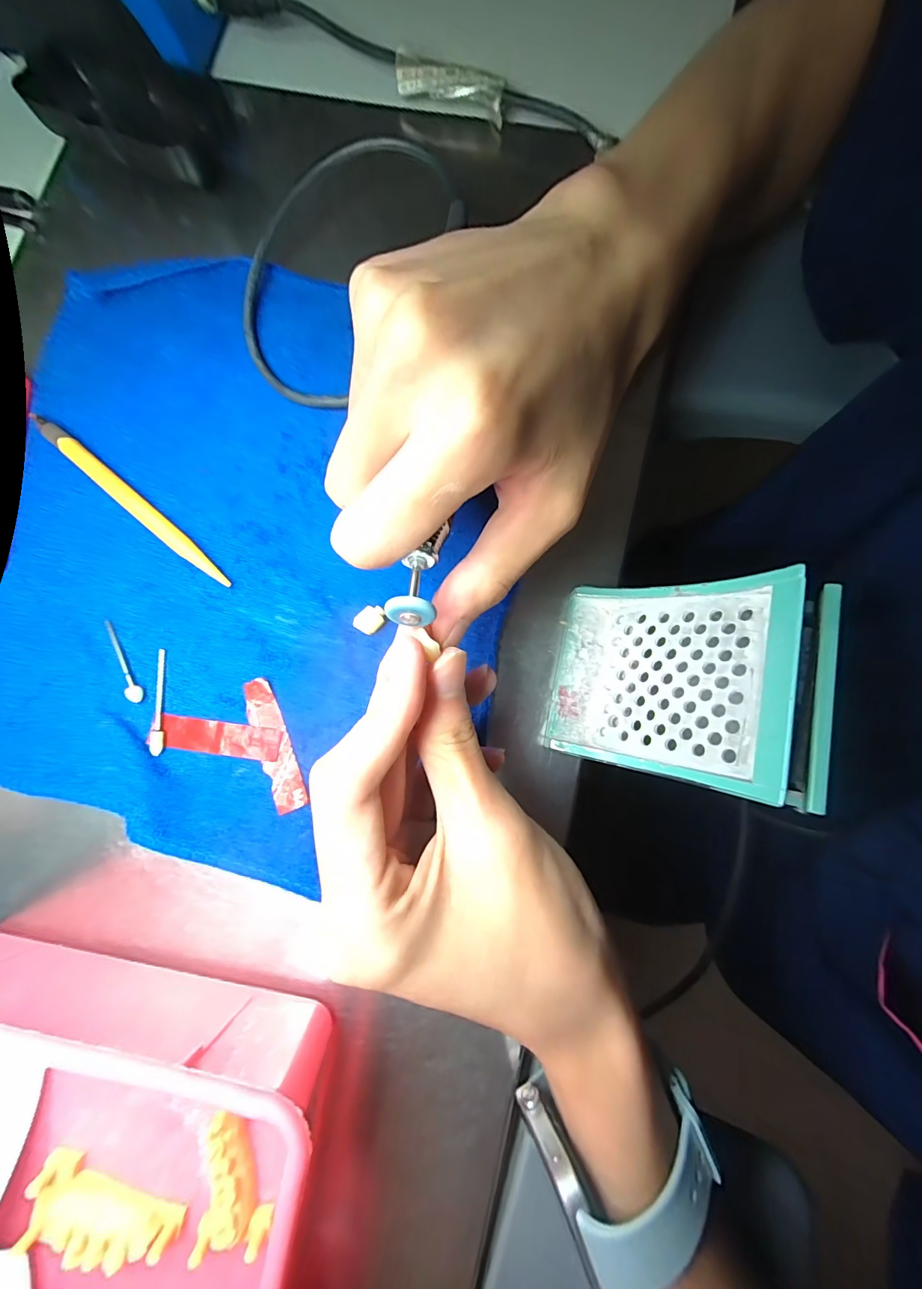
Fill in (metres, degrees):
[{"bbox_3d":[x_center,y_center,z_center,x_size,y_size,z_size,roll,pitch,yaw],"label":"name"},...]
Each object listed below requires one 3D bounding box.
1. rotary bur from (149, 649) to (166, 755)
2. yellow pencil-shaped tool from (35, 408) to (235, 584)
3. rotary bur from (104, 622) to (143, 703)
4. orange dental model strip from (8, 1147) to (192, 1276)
[{"bbox_3d":[-0.135,0.025,0.200,0.006,0.004,0.047,-5,80,1],"label":"rotary bur"},{"bbox_3d":[-0.159,-0.070,0.216,0.132,0.007,0.009,40,84,8],"label":"yellow pencil-shaped tool"},{"bbox_3d":[-0.154,0.007,0.203,0.006,0.005,0.043,-32,81,-3],"label":"rotary bur"},{"bbox_3d":[-0.132,0.210,0.165,0.054,0.016,0.019,11,81,4],"label":"orange dental model strip"}]

